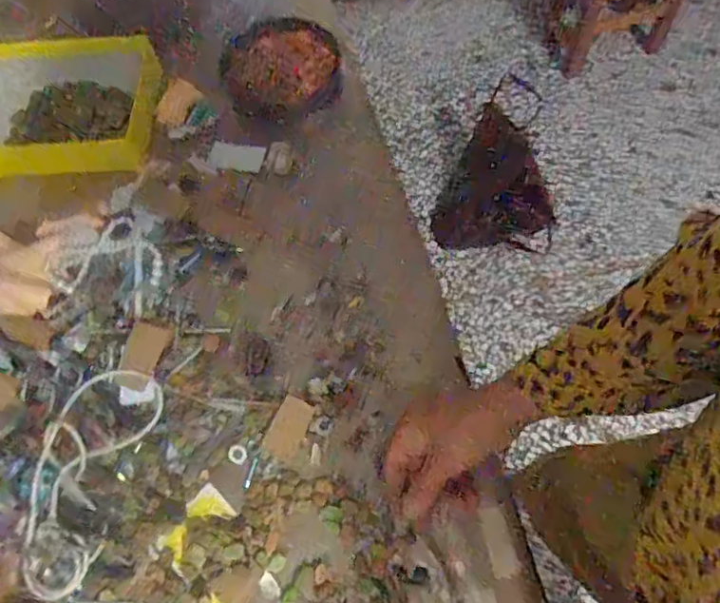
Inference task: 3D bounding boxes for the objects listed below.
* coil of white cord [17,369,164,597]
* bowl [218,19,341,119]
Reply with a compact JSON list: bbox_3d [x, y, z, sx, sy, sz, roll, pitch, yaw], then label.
[{"bbox_3d":[-0.226,0.140,0.491,0.080,0.035,0.181,13,66,9],"label":"coil of white cord"},{"bbox_3d":[-0.091,-0.267,0.705,0.136,0.045,0.131,-12,79,-8],"label":"bowl"}]

